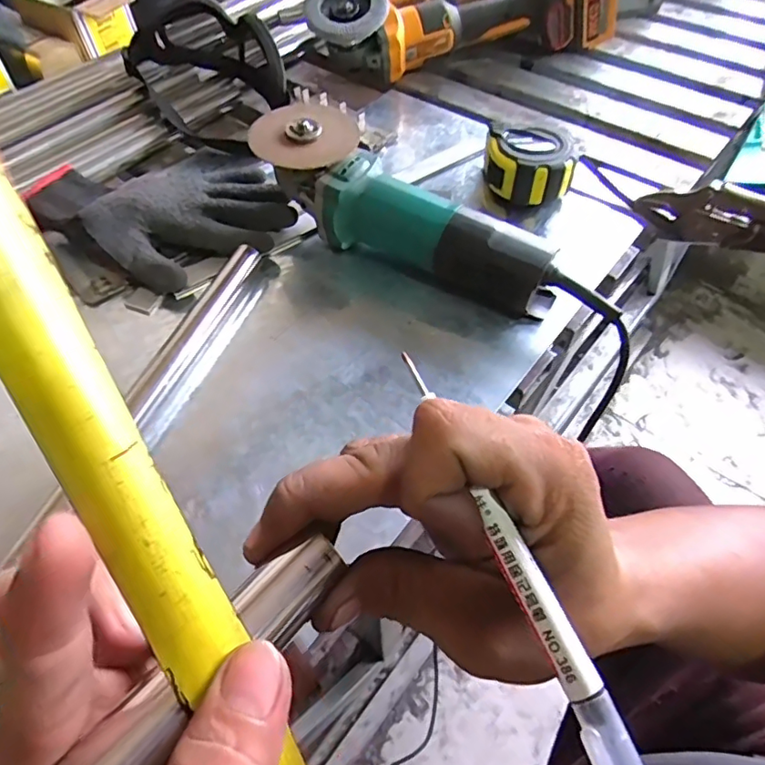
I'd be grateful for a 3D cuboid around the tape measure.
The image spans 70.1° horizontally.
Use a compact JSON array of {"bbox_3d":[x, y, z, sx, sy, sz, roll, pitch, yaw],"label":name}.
[{"bbox_3d":[0.140,-0.205,0.523,0.085,0.052,0.068,11,56,9],"label":"tape measure"}]

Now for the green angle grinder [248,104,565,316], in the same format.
[{"bbox_3d":[0.021,-0.146,0.459,0.270,0.086,0.075,23,58,16],"label":"green angle grinder"}]

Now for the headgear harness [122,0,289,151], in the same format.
[{"bbox_3d":[-0.191,-0.331,0.588,0.137,0.092,0.150,-27,59,-17],"label":"headgear harness"}]

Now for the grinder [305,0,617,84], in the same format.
[{"bbox_3d":[0.095,-0.460,0.657,0.378,0.115,0.127,-13,55,-8],"label":"grinder"}]

